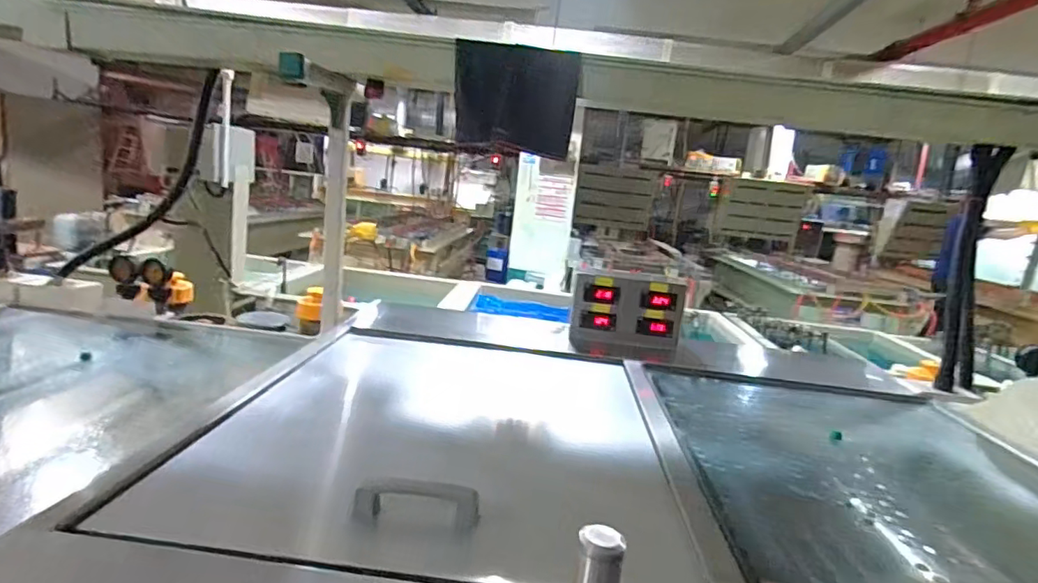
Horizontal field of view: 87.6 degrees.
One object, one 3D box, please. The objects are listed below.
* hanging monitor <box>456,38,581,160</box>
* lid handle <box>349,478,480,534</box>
[{"bbox_3d":[-0.009,-0.435,1.237,0.285,0.218,0.045,6,11,-1],"label":"hanging monitor"},{"bbox_3d":[-0.119,0.247,0.628,0.143,0.052,0.022,7,11,4],"label":"lid handle"}]

